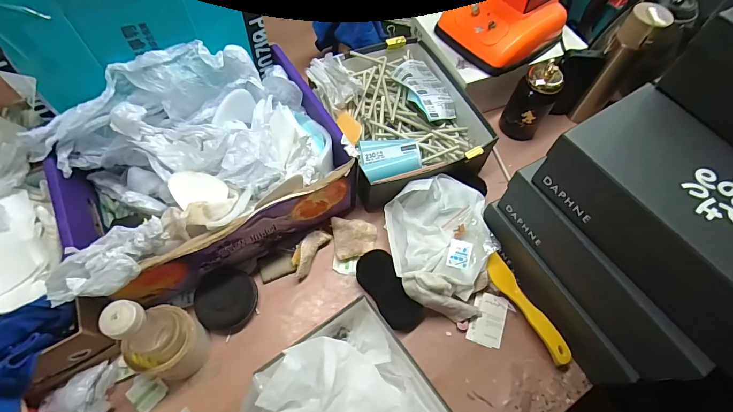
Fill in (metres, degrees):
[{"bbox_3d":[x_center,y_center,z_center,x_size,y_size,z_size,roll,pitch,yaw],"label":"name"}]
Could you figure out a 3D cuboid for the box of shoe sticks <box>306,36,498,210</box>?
[{"bbox_3d":[0.059,-0.181,0.705,0.278,0.102,0.328,-17,63,-12],"label":"box of shoe sticks"}]

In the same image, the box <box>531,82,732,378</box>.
[{"bbox_3d":[0.355,0.017,0.417,0.161,0.100,0.288,-26,66,-16],"label":"box"}]

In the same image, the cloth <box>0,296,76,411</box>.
[{"bbox_3d":[-0.424,0.182,0.456,0.084,0.042,0.148,14,61,5],"label":"cloth"}]

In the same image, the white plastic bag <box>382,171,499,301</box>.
[{"bbox_3d":[0.120,0.046,0.610,0.161,0.054,0.194,-6,62,-6],"label":"white plastic bag"}]

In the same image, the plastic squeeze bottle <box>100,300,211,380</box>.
[{"bbox_3d":[-0.267,0.172,0.479,0.076,0.187,0.086,24,63,10],"label":"plastic squeeze bottle"}]

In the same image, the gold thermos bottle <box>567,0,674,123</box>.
[{"bbox_3d":[0.470,-0.260,0.712,0.071,0.229,0.064,39,66,17],"label":"gold thermos bottle"}]

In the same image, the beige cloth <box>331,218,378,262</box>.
[{"bbox_3d":[-0.019,0.054,0.638,0.073,0.026,0.067,-7,62,-7],"label":"beige cloth"}]

